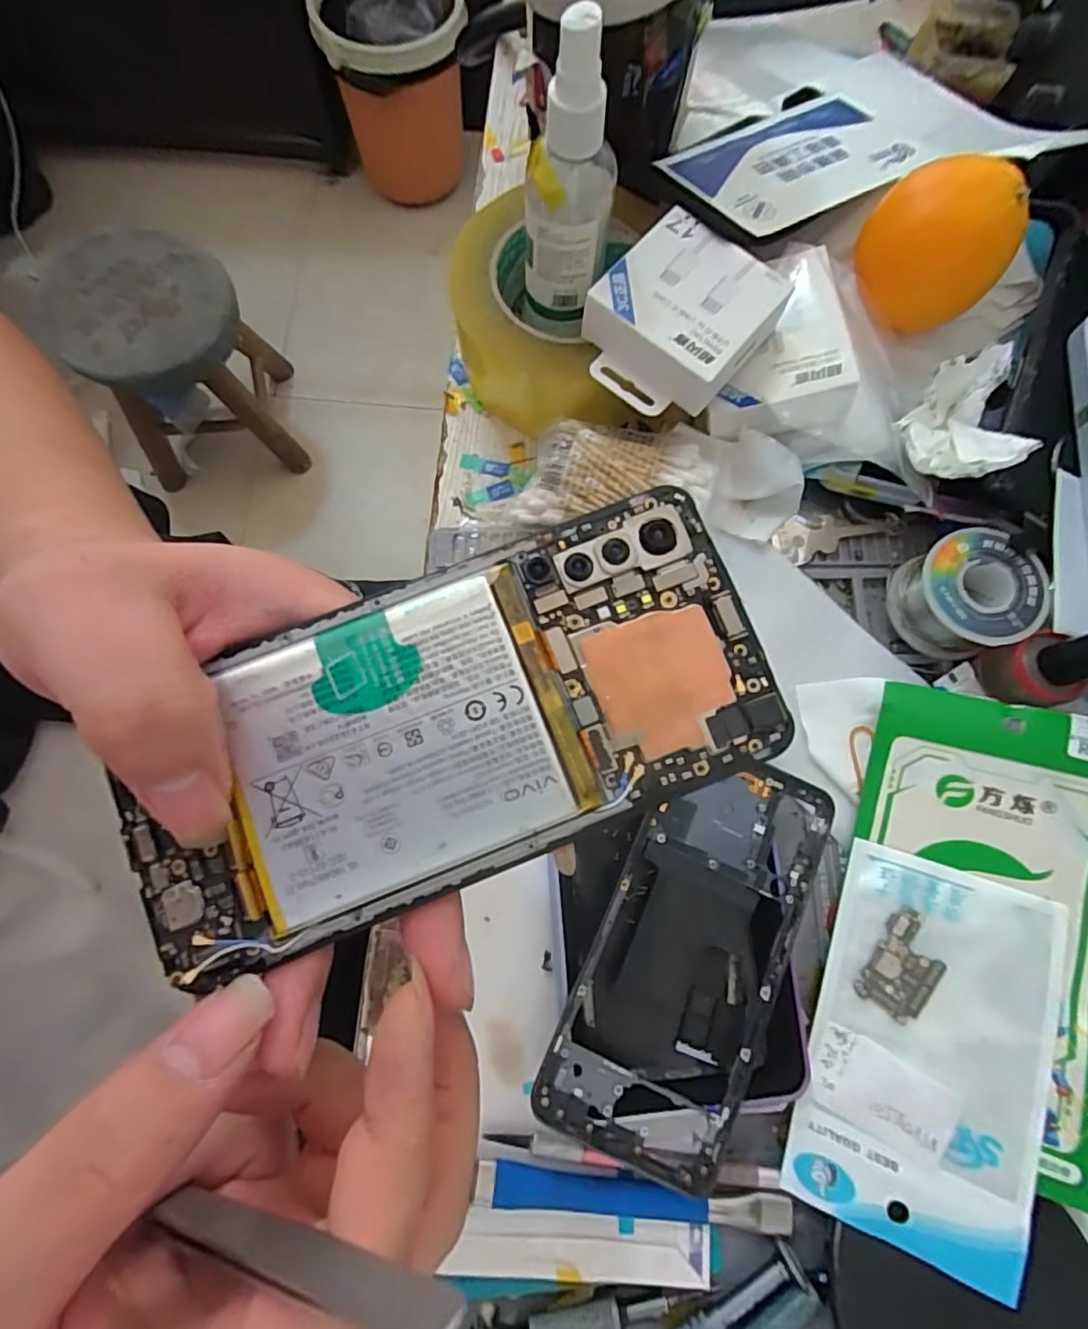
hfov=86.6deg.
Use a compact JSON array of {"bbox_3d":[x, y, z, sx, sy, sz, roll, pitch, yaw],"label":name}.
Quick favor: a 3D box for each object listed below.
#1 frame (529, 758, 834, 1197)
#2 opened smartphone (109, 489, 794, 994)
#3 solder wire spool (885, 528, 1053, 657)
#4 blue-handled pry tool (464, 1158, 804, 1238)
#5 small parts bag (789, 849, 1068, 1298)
[{"bbox_3d":[0.060,0.113,0.236,0.075,0.015,0.159,25,78,4],"label":"frame"},{"bbox_3d":[-0.022,0.016,0.138,0.154,0.009,0.072,-25,79,-4],"label":"opened smartphone"},{"bbox_3d":[0.197,-0.032,0.274,0.048,0.037,0.052,0,77,-1],"label":"solder wire spool"},{"bbox_3d":[0.036,0.208,0.225,0.124,0.010,0.014,8,77,1],"label":"blue-handled pry tool"},{"bbox_3d":[0.153,0.152,0.230,0.080,0.004,0.138,15,75,22],"label":"small parts bag"}]

